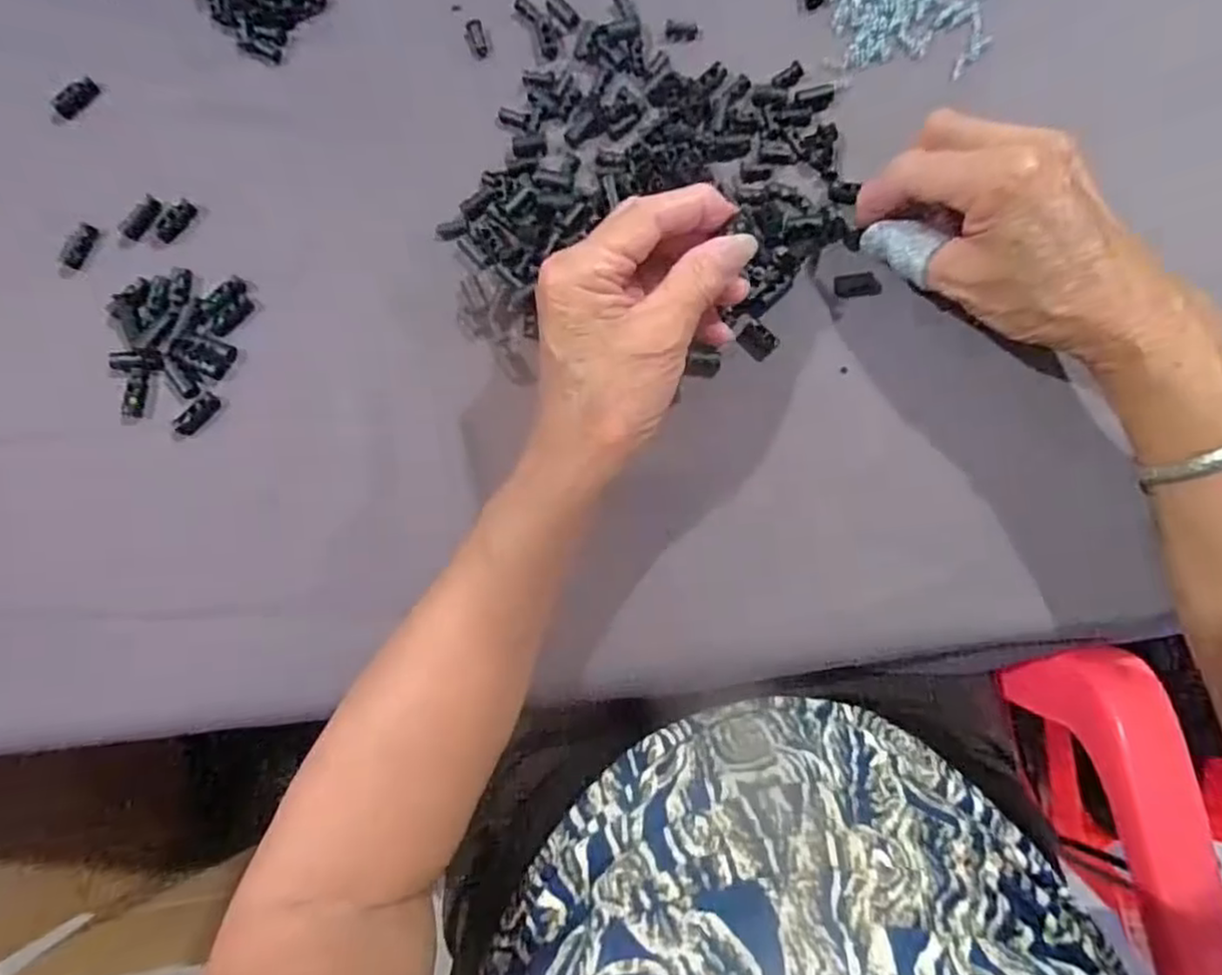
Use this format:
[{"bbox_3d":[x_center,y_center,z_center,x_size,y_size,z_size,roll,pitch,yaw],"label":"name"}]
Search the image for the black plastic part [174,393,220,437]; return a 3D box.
[{"bbox_3d":[-0.209,-0.037,0.349,0.010,0.006,0.024,36,74,5],"label":"black plastic part"}]

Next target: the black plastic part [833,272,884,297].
[{"bbox_3d":[0.124,-0.102,0.346,0.022,0.007,0.011,-4,84,2],"label":"black plastic part"}]

